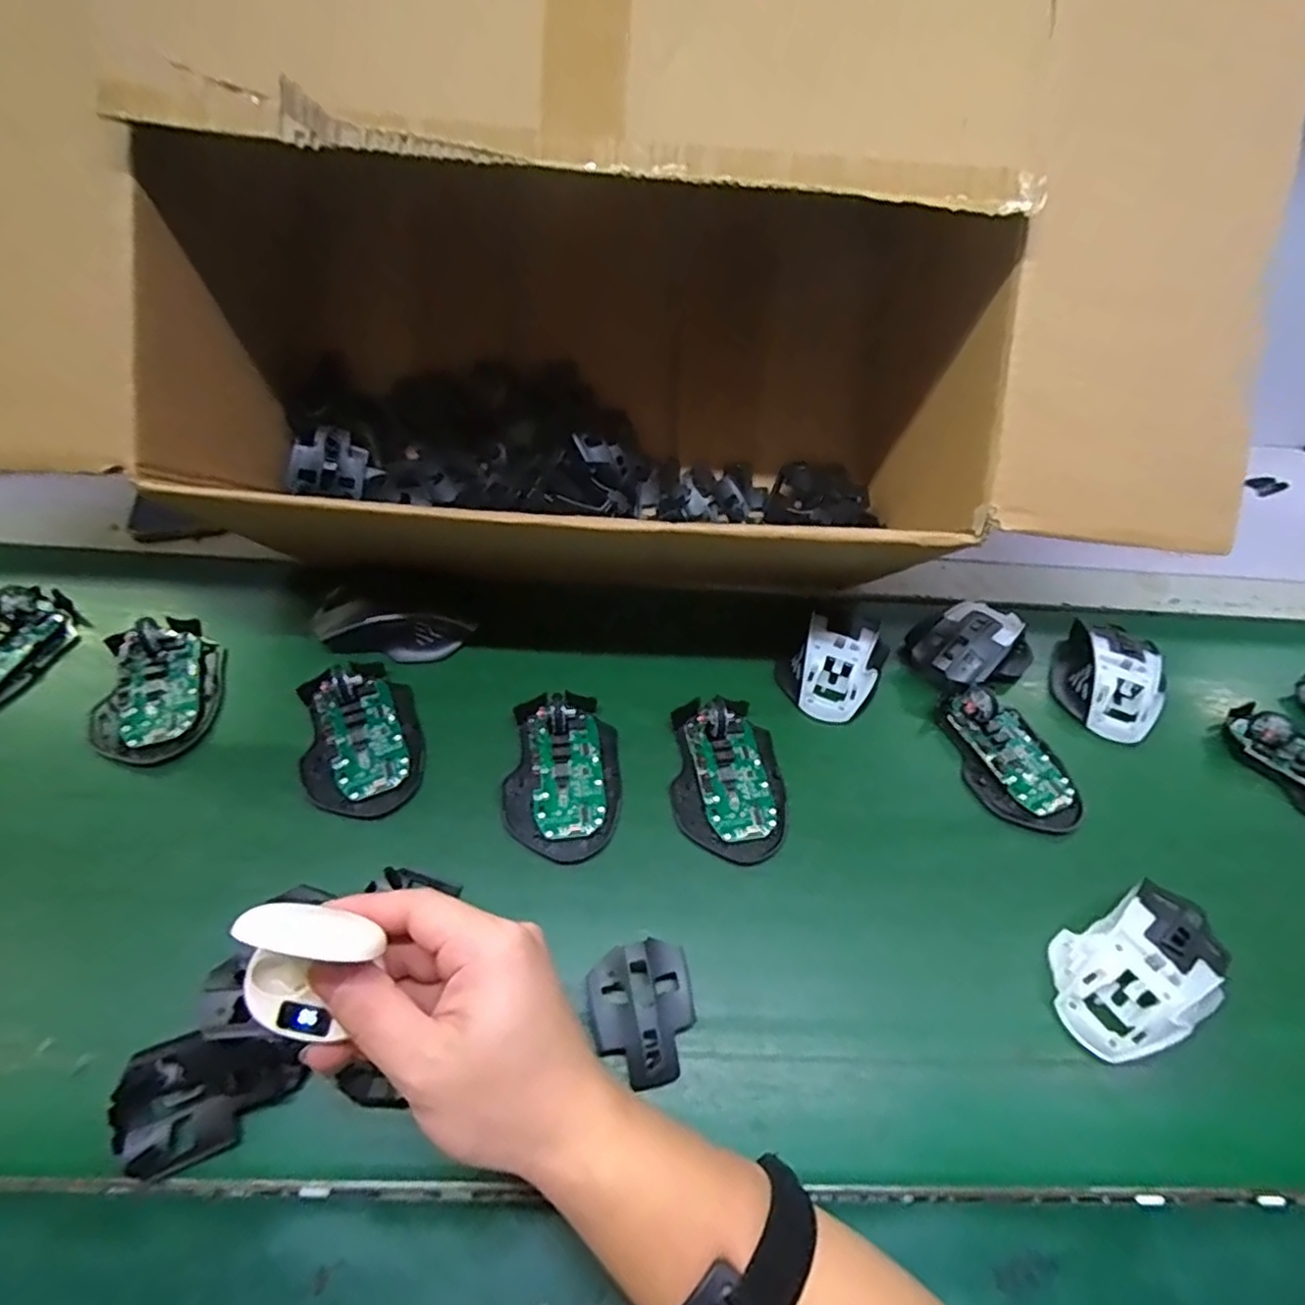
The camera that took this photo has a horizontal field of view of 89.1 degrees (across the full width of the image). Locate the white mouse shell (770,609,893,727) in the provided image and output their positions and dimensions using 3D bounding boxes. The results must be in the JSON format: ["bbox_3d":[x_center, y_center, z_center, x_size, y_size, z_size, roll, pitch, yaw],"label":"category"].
[{"bbox_3d":[0.137,0.008,0.501,0.072,0.034,0.088,29,56,15],"label":"white mouse shell"}]

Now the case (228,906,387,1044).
[{"bbox_3d":[-0.140,0.128,0.267,0.050,0.054,0.046,23,55,12],"label":"case"}]

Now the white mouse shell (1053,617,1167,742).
[{"bbox_3d":[0.353,0.018,0.512,0.070,0.035,0.103,16,54,7],"label":"white mouse shell"}]

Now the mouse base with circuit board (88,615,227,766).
[{"bbox_3d":[-0.347,0.023,0.462,0.079,0.028,0.112,-13,56,-14],"label":"mouse base with circuit board"}]

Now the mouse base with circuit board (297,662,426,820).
[{"bbox_3d":[-0.196,0.055,0.441,0.076,0.024,0.111,-17,57,-17],"label":"mouse base with circuit board"}]

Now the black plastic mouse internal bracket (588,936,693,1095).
[{"bbox_3d":[-0.004,0.189,0.347,0.054,0.015,0.064,-10,55,-12],"label":"black plastic mouse internal bracket"}]

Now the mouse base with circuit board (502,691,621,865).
[{"bbox_3d":[-0.059,0.076,0.435,0.072,0.018,0.115,-1,54,-6],"label":"mouse base with circuit board"}]

